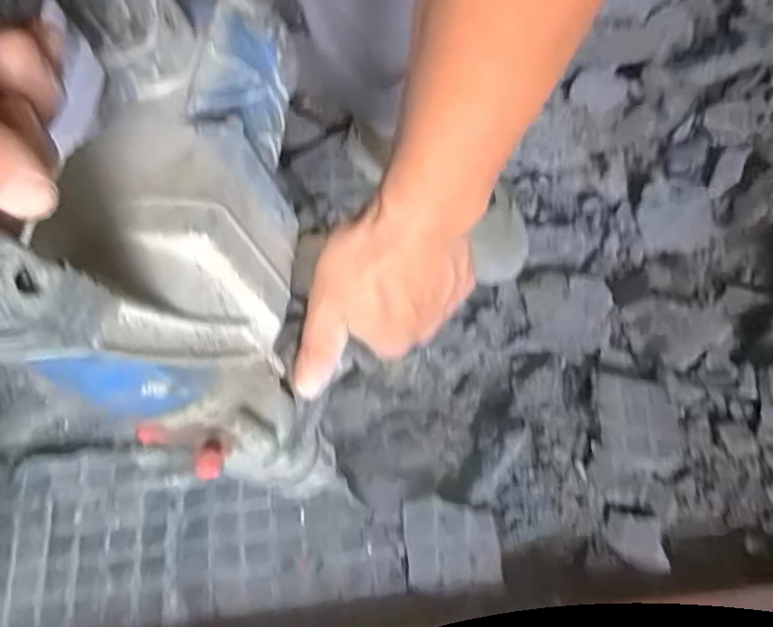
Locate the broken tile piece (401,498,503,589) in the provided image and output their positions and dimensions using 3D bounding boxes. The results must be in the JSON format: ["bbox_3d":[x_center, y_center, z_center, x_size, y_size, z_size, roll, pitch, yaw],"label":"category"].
[{"bbox_3d":[0.056,0.200,0.527,0.079,0.006,0.073,-5,65,0],"label":"broken tile piece"}]

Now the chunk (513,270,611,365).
[{"bbox_3d":[0.176,0.001,0.603,0.083,0.027,0.082,11,66,7],"label":"chunk"}]

